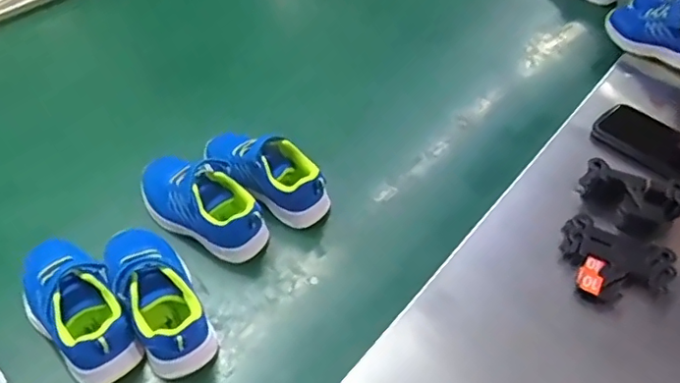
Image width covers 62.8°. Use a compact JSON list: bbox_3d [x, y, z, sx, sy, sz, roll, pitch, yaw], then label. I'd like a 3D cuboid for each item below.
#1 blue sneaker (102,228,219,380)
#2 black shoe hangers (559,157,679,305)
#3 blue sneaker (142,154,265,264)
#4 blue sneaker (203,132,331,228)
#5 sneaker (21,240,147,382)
[{"bbox_3d":[-0.171,0.091,0.523,0.067,0.069,0.158,-25,54,-21],"label":"blue sneaker"},{"bbox_3d":[0.291,0.046,0.577,0.108,0.031,0.176,23,52,17],"label":"black shoe hangers"},{"bbox_3d":[-0.148,0.008,0.601,0.160,0.063,0.078,25,53,18],"label":"blue sneaker"},{"bbox_3d":[-0.086,-0.028,0.640,0.162,0.068,0.077,29,54,21],"label":"blue sneaker"},{"bbox_3d":[-0.243,0.103,0.514,0.161,0.063,0.073,36,57,26],"label":"sneaker"}]

